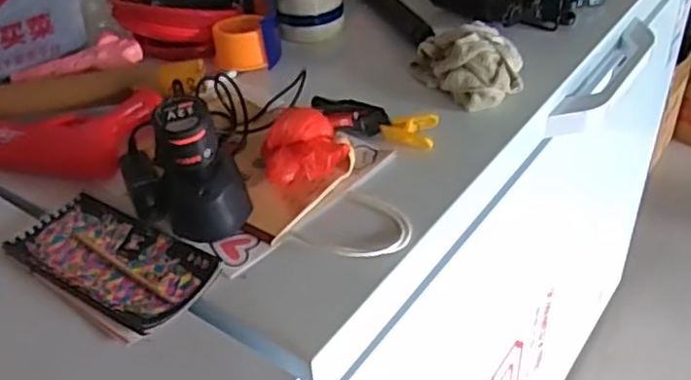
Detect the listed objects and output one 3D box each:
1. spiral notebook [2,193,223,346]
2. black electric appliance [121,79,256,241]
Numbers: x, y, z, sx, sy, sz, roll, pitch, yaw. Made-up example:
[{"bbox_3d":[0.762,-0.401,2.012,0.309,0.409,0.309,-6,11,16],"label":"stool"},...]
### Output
[{"bbox_3d":[-0.194,0.057,0.556,0.180,0.008,0.096,21,44,29],"label":"spiral notebook"},{"bbox_3d":[-0.143,-0.033,0.580,0.098,0.110,0.117,-15,39,-14],"label":"black electric appliance"}]

